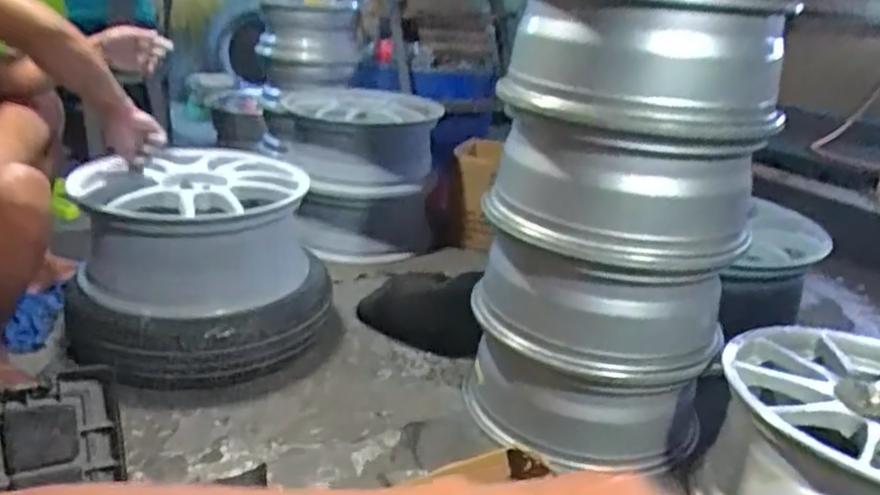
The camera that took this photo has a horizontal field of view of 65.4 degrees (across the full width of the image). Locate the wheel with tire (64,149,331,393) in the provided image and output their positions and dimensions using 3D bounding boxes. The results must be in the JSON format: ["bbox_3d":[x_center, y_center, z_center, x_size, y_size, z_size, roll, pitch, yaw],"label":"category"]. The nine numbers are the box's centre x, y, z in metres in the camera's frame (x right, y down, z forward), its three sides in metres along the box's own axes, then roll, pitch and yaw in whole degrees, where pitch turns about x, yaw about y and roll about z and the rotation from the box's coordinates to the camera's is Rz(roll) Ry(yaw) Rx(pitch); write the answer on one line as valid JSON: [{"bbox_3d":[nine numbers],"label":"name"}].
[{"bbox_3d":[-0.517,0.033,1.515,0.521,0.366,0.510,-4,23,-17],"label":"wheel with tire"}]

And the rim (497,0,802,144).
[{"bbox_3d":[0.308,-0.307,1.065,0.335,0.205,0.347,-3,23,-14],"label":"rim"}]

